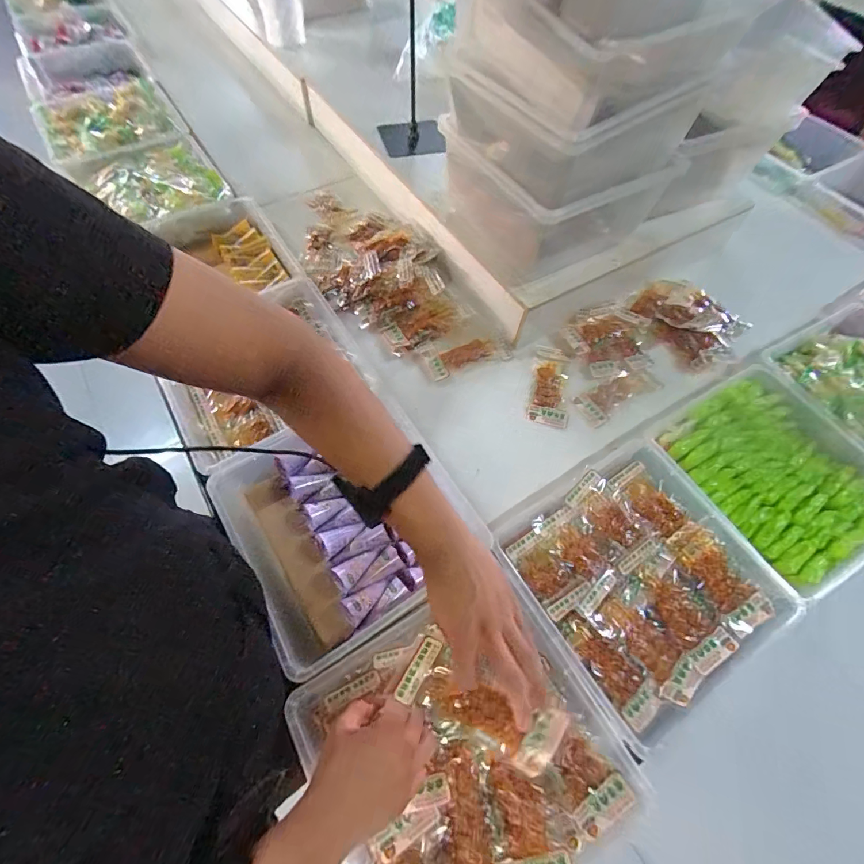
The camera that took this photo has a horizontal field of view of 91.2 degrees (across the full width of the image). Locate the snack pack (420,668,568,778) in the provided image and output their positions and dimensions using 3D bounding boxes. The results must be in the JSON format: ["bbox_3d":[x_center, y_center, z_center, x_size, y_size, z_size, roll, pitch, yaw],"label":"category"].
[{"bbox_3d":[0.053,0.280,0.404,0.137,0.016,0.065,23,94,-1],"label":"snack pack"}]

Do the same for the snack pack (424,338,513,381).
[{"bbox_3d":[0.067,-0.134,0.752,0.152,0.012,0.060,-15,63,-10],"label":"snack pack"}]

